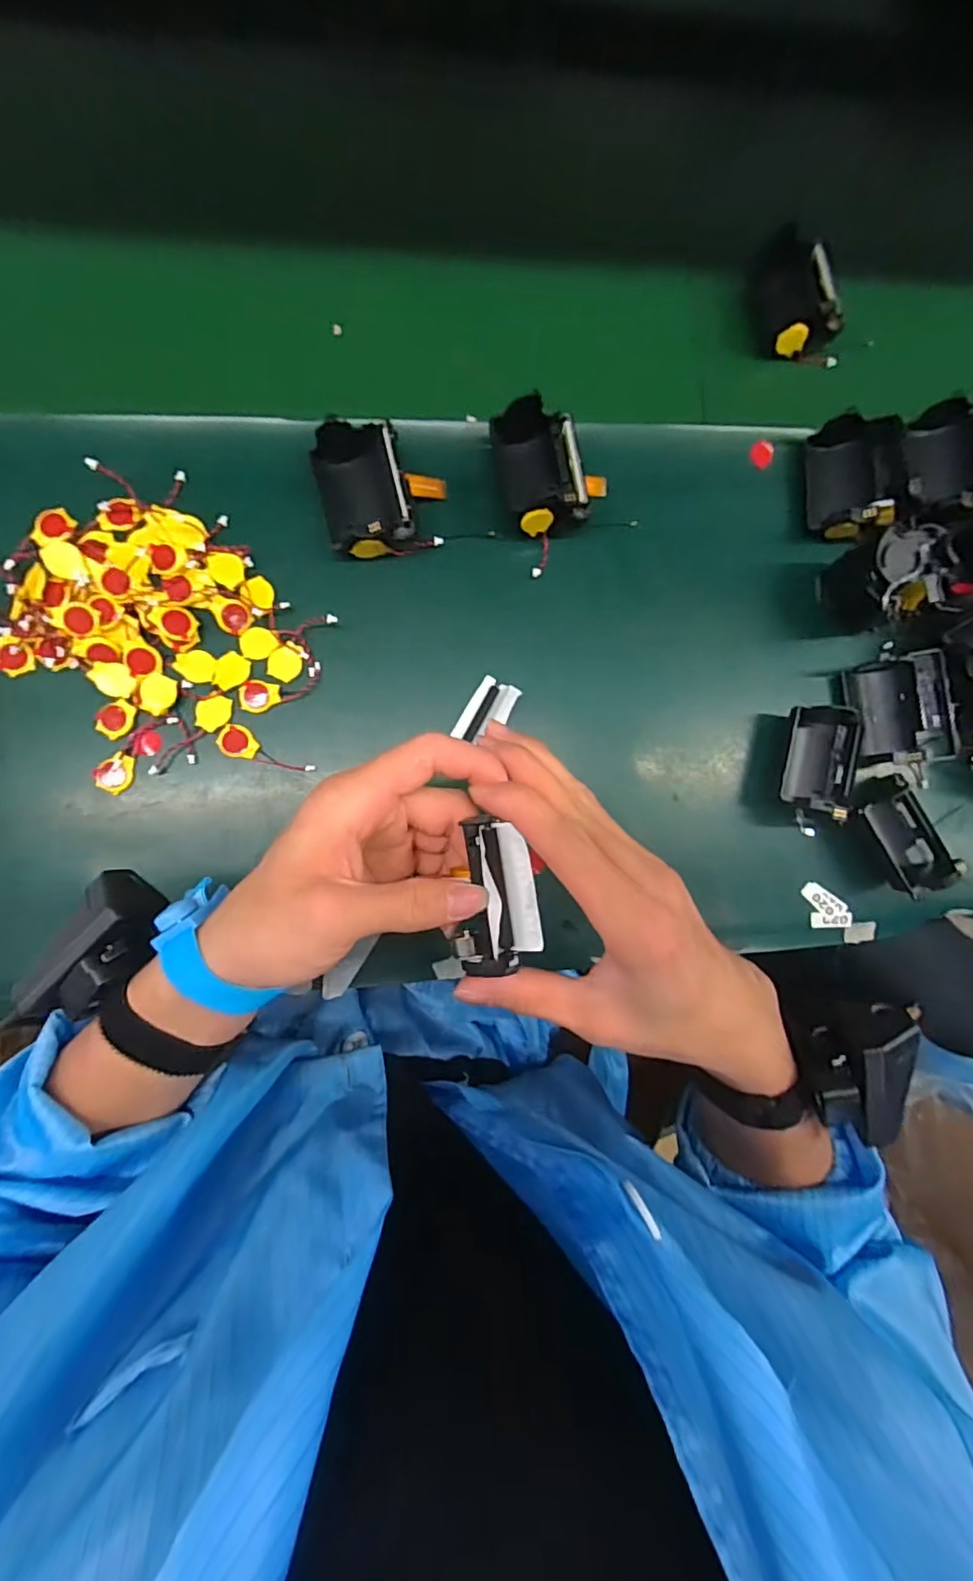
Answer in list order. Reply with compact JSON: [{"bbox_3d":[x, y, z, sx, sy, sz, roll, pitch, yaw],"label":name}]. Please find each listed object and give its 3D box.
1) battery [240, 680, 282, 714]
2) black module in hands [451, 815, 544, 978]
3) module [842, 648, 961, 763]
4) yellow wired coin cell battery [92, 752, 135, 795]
[{"bbox_3d":[-0.140,-0.058,0.354,0.025,0.004,0.019,5,85,-6],"label":"battery"},{"bbox_3d":[0.005,0.045,0.246,0.034,0.016,0.065,-1,94,-8],"label":"black module in hands"},{"bbox_3d":[0.279,-0.054,0.388,0.050,0.038,0.072,-9,87,-7],"label":"module"},{"bbox_3d":[-0.223,-0.010,0.345,0.025,0.004,0.019,-40,110,-11],"label":"yellow wired coin cell battery"}]

